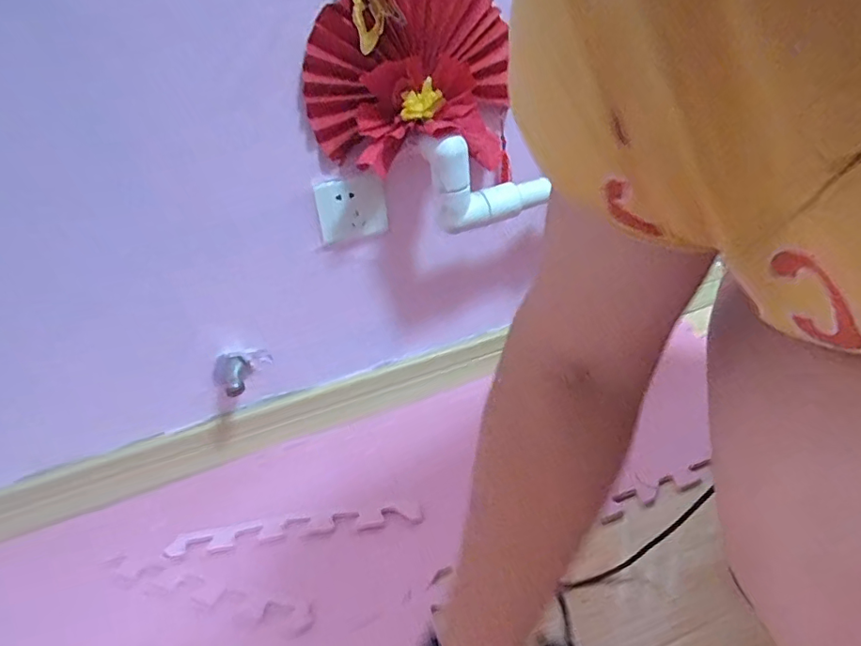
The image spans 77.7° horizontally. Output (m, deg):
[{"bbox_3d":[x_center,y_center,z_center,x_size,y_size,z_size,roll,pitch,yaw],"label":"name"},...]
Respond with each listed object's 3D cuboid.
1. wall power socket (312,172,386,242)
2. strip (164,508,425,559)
[{"bbox_3d":[-0.096,-0.142,0.658,0.083,0.076,0.016,-15,29,-10],"label":"wall power socket"},{"bbox_3d":[-0.157,0.239,0.618,0.294,0.014,0.034,-7,28,2],"label":"strip"}]

